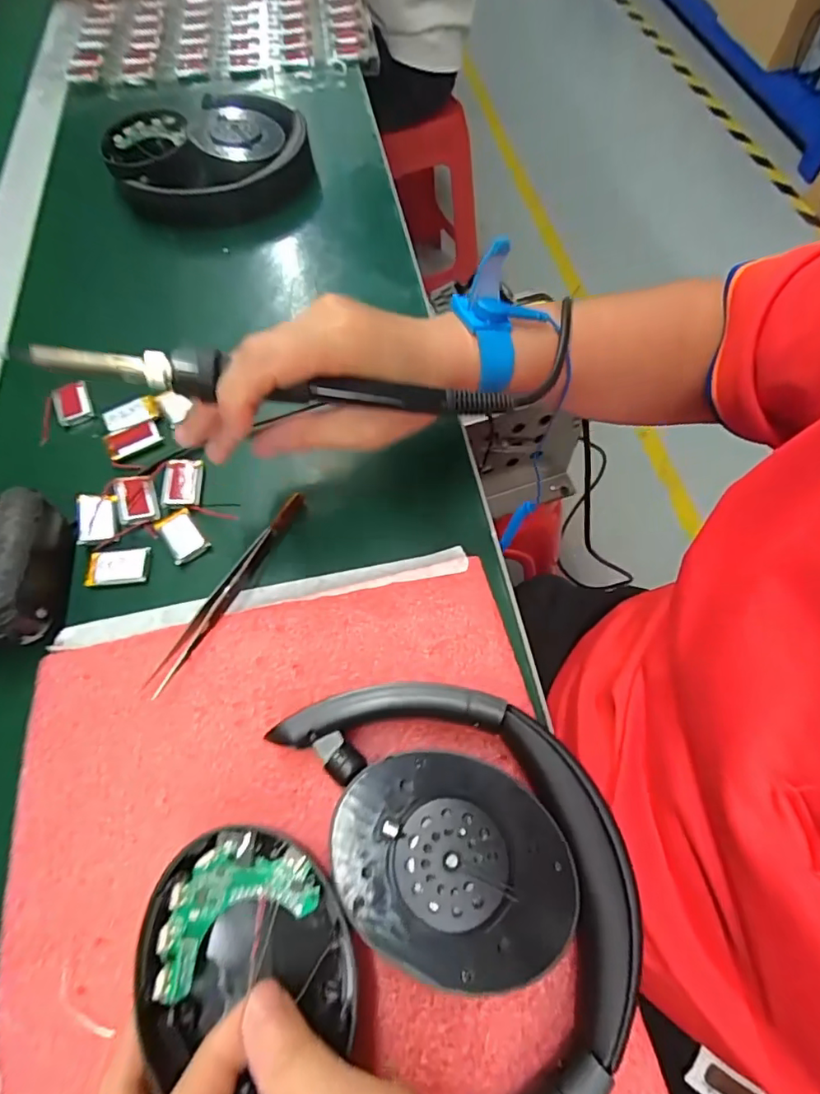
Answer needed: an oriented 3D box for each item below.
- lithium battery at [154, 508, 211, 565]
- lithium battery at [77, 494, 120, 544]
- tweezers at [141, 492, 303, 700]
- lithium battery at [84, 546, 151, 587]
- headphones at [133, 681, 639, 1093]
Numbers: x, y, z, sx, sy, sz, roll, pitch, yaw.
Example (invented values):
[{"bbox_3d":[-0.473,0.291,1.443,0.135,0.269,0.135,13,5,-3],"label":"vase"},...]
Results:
[{"bbox_3d":[-0.127,-0.008,0.300,0.020,0.004,0.034,-34,66,-13],"label":"lithium battery"},{"bbox_3d":[-0.175,-0.017,0.304,0.020,0.004,0.031,-13,63,-3],"label":"lithium battery"},{"bbox_3d":[-0.090,0.019,0.277,0.011,0.008,0.122,26,68,15],"label":"tweezers"},{"bbox_3d":[-0.157,0.011,0.294,0.033,0.005,0.020,-5,63,0],"label":"lithium battery"},{"bbox_3d":[-0.002,0.123,0.208,0.161,0.030,0.135,11,65,8],"label":"headphones"}]

